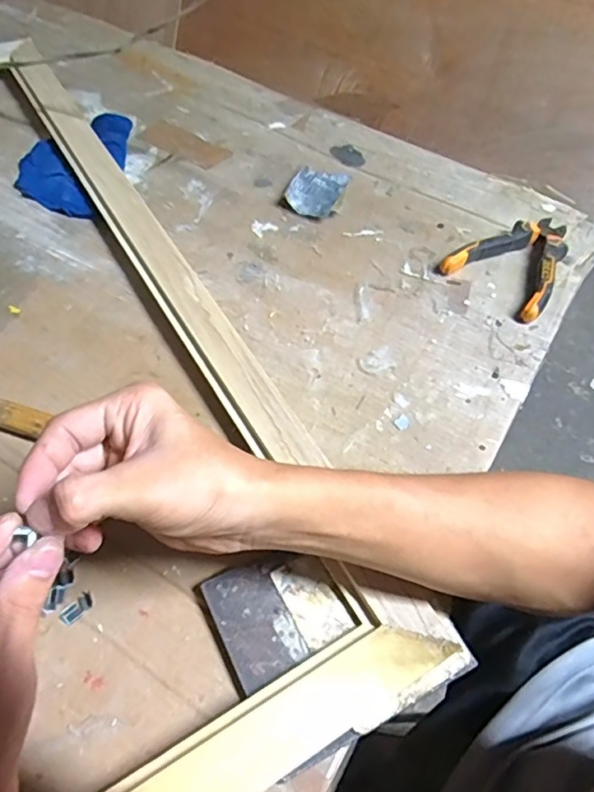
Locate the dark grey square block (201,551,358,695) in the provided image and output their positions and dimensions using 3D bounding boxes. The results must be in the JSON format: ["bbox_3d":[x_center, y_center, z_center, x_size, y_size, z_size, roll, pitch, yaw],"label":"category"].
[{"bbox_3d":[-0.013,0.130,0.356,0.072,0.013,0.067,-22,58,-21],"label":"dark grey square block"}]

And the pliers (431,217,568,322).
[{"bbox_3d":[0.220,-0.138,0.577,0.100,0.023,0.139,36,58,21],"label":"pliers"}]

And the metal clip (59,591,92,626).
[{"bbox_3d":[-0.133,0.129,0.352,0.010,0.004,0.021,37,58,21],"label":"metal clip"}]

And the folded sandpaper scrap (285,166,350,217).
[{"bbox_3d":[0.020,-0.219,0.623,0.054,0.014,0.075,20,53,10],"label":"folded sandpaper scrap"}]

